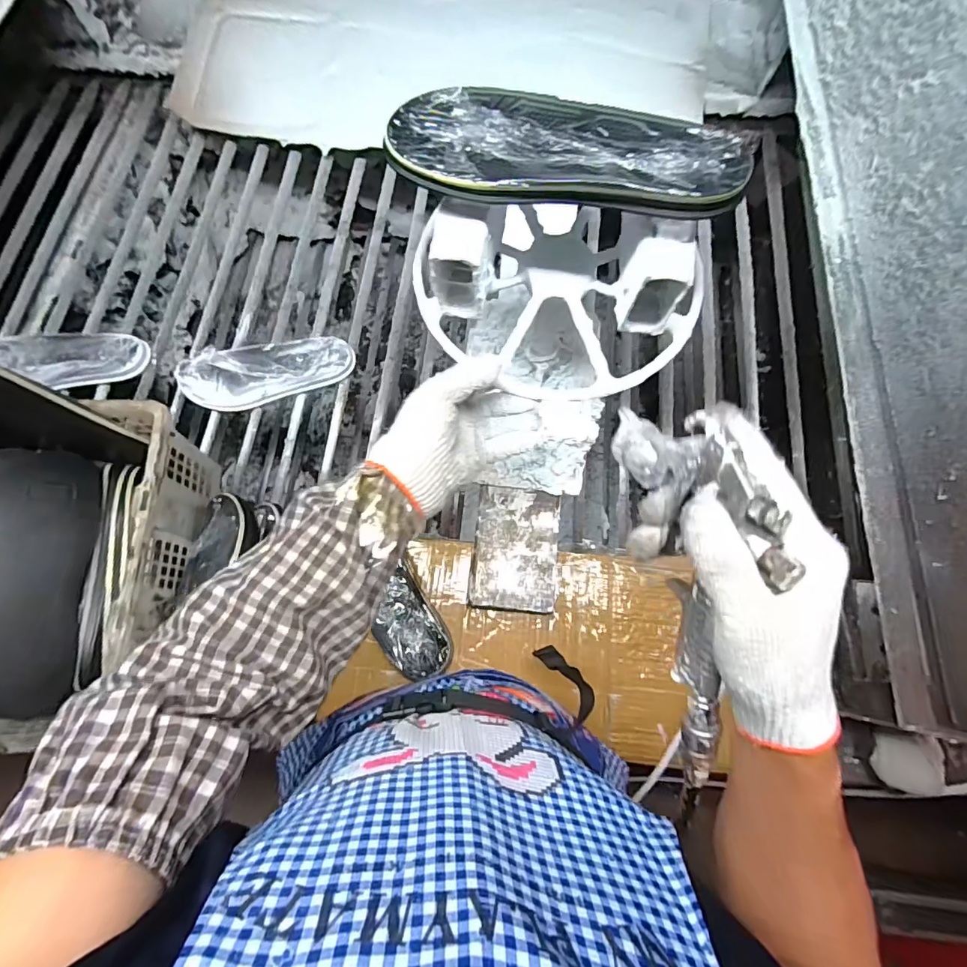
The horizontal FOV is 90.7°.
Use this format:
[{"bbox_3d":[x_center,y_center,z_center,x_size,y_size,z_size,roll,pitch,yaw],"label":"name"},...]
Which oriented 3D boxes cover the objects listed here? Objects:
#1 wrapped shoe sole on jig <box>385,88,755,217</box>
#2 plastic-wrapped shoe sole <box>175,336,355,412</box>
[{"bbox_3d":[0.062,-0.256,0.364,0.258,0.017,0.099,7,73,2],"label":"wrapped shoe sole on jig"},{"bbox_3d":[-0.343,-0.183,0.756,0.265,0.033,0.105,-16,73,-5],"label":"plastic-wrapped shoe sole"}]

